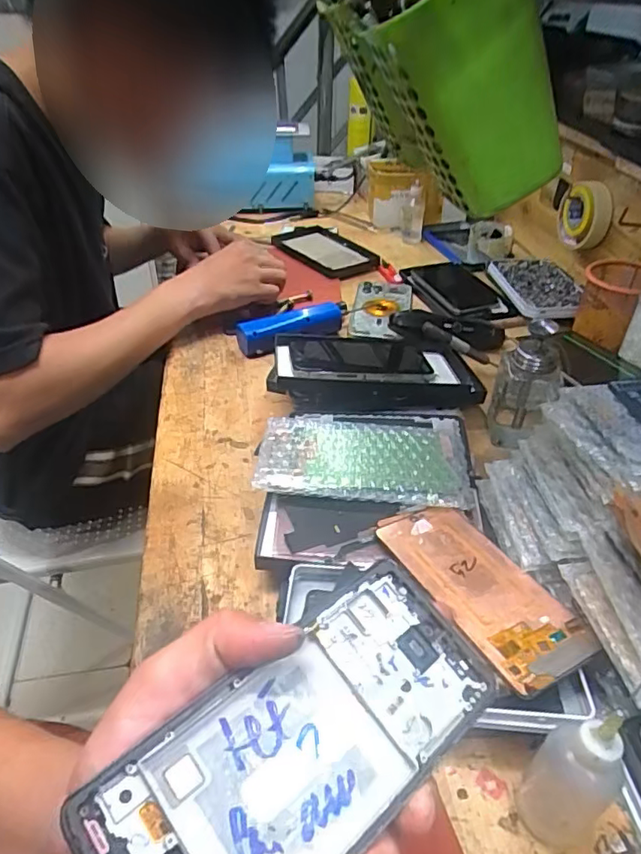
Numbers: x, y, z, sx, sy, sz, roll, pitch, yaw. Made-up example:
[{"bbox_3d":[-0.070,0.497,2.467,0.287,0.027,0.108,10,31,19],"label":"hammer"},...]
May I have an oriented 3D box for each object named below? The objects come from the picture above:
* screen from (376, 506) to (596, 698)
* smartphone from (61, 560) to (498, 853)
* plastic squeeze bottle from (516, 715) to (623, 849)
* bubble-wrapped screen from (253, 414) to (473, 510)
[{"bbox_3d":[0.107,0.105,0.379,0.067,0.004,0.156,-19,37,-22],"label":"screen"},{"bbox_3d":[-0.003,0.118,0.207,0.157,0.005,0.069,-27,65,-34],"label":"smartphone"},{"bbox_3d":[0.123,0.177,0.274,0.031,0.096,0.032,6,40,7],"label":"plastic squeeze bottle"},{"bbox_3d":[0.037,0.025,0.472,0.176,0.012,0.093,4,44,2],"label":"bubble-wrapped screen"}]

